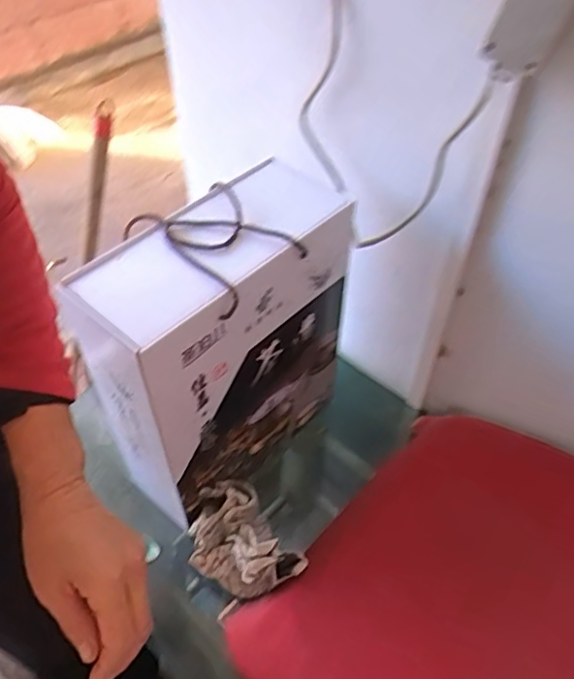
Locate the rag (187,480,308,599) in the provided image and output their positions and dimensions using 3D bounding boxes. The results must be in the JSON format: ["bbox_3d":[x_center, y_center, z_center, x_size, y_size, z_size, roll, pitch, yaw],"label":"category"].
[{"bbox_3d":[-0.060,0.247,0.703,0.102,0.081,0.146,-34,57,-26],"label":"rag"}]

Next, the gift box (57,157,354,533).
[{"bbox_3d":[-0.072,0.011,0.725,0.150,0.362,0.308,31,56,24],"label":"gift box"}]

